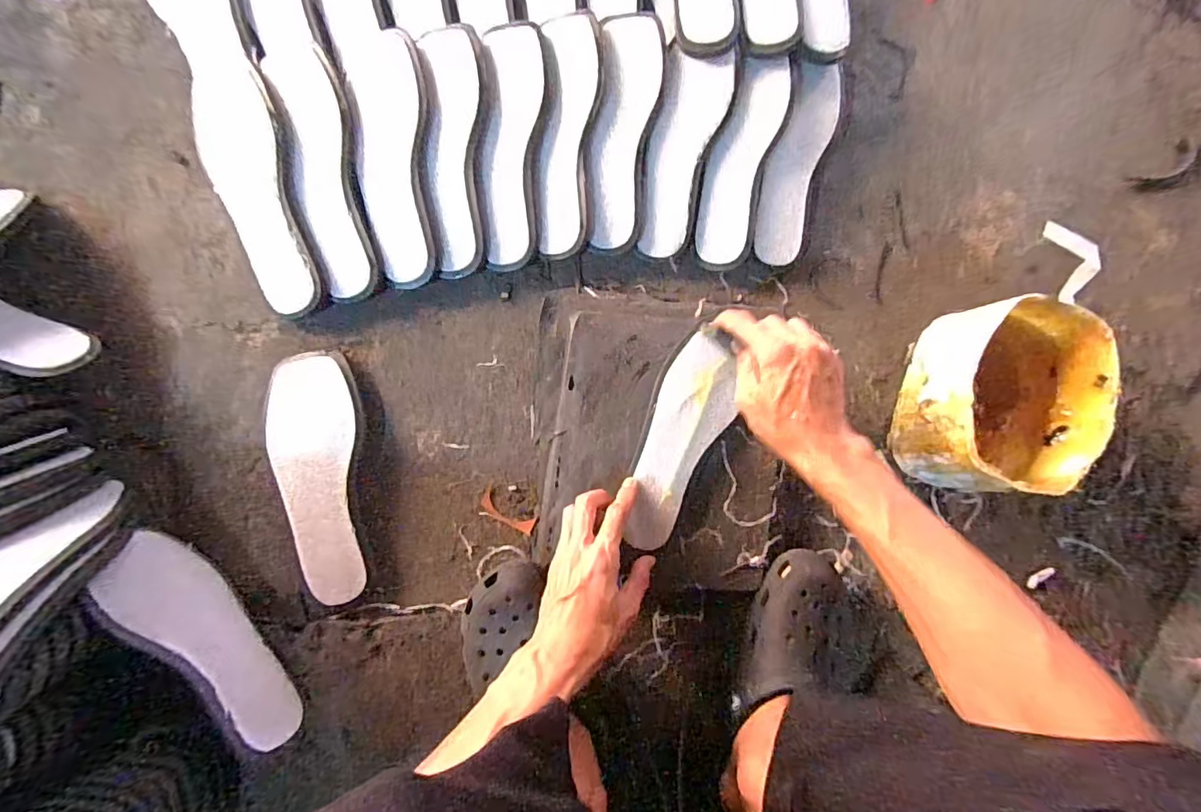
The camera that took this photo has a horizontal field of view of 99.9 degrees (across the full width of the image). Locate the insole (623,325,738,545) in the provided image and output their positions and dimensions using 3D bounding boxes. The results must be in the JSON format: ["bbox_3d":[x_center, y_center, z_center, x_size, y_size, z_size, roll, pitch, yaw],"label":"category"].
[{"bbox_3d":[0.085,0.037,0.516,0.073,0.017,0.219,21,82,-2],"label":"insole"}]

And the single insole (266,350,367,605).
[{"bbox_3d":[-0.289,0.071,0.519,0.086,0.025,0.252,-4,86,-6],"label":"single insole"}]

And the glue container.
[{"bbox_3d":[0.403,-0.008,0.529,0.152,0.130,0.181,1,85,-5],"label":"glue container"}]

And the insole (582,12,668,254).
[{"bbox_3d":[0.023,-0.298,0.546,0.071,0.022,0.250,8,85,-5],"label":"insole"}]

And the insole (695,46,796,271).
[{"bbox_3d":[0.155,-0.273,0.560,0.070,0.022,0.236,16,94,11],"label":"insole"}]

